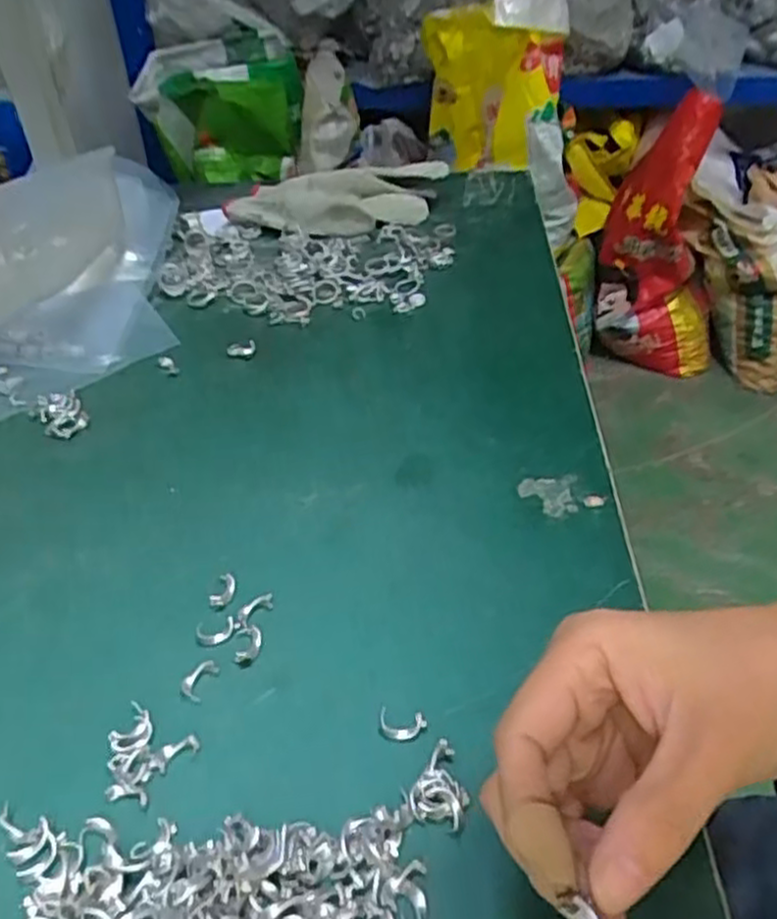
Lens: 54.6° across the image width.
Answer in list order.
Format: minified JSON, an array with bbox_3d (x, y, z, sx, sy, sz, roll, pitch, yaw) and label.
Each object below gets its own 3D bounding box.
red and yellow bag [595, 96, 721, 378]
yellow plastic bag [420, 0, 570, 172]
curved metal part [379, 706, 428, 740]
[{"bbox_3d":[0.621,-0.485,1.686,0.270,0.589,0.200,5,41,9],"label":"red and yellow bag"},{"bbox_3d":[0.212,-0.751,1.506,0.295,0.320,0.242,6,41,9],"label":"yellow plastic bag"},{"bbox_3d":[0.006,0.111,0.318,0.019,0.005,0.011,1,41,4],"label":"curved metal part"}]

